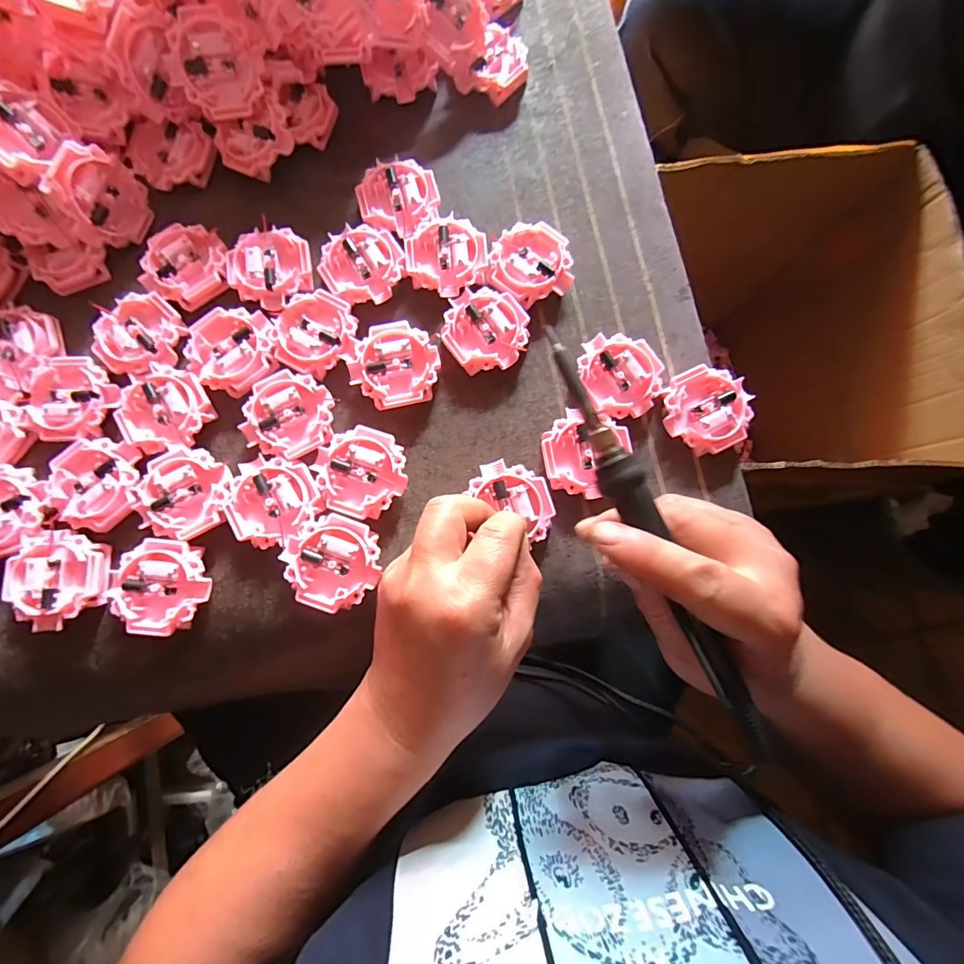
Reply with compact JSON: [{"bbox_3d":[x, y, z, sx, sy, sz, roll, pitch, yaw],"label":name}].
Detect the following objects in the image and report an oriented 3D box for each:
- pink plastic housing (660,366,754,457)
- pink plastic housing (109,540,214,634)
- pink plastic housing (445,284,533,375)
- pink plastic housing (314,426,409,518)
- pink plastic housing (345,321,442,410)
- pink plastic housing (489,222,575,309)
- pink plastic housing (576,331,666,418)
[{"bbox_3d":[0.140,-0.045,0.277,0.053,0.016,0.051,0,81,-1],"label":"pink plastic housing"},{"bbox_3d":[-0.183,0.060,0.257,0.047,0.013,0.052,6,81,0],"label":"pink plastic housing"},{"bbox_3d":[0.003,-0.096,0.284,0.051,0.015,0.051,0,81,-1],"label":"pink plastic housing"},{"bbox_3d":[-0.072,-0.006,0.269,0.053,0.014,0.050,17,81,2],"label":"pink plastic housing"},{"bbox_3d":[-0.055,-0.072,0.280,0.053,0.014,0.052,0,81,-1],"label":"pink plastic housing"},{"bbox_3d":[0.031,-0.142,0.292,0.050,0.014,0.050,0,81,-1],"label":"pink plastic housing"},{"bbox_3d":[0.086,-0.067,0.280,0.047,0.015,0.053,-22,82,-4],"label":"pink plastic housing"}]

